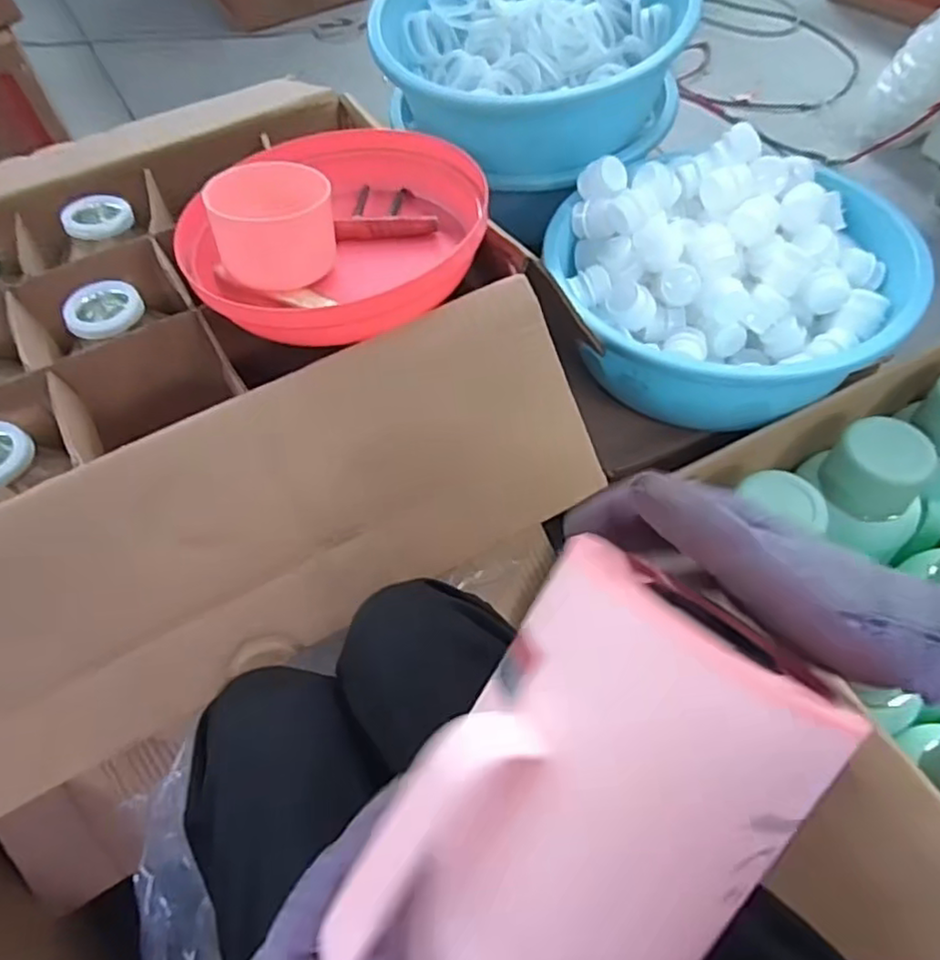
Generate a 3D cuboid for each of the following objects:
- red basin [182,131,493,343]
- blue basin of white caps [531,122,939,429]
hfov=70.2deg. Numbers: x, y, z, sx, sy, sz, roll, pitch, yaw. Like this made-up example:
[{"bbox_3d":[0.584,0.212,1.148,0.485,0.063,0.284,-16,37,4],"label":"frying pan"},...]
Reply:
[{"bbox_3d":[-0.098,-0.190,0.515,0.219,0.053,0.212,-2,56,3],"label":"red basin"},{"bbox_3d":[0.261,-0.208,0.696,0.351,0.135,0.286,6,57,8],"label":"blue basin of white caps"}]

